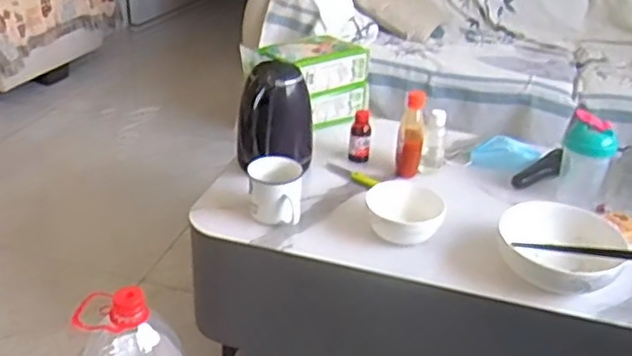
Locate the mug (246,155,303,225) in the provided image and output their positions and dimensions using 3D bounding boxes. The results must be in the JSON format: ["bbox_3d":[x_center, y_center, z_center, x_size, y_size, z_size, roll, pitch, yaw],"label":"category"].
[{"bbox_3d":[-0.072,0.025,1.194,0.097,0.092,0.089,2,29,-2],"label":"mug"}]

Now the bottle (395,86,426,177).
[{"bbox_3d":[0.187,-0.078,1.354,0.048,0.199,0.064,7,29,5],"label":"bottle"}]

